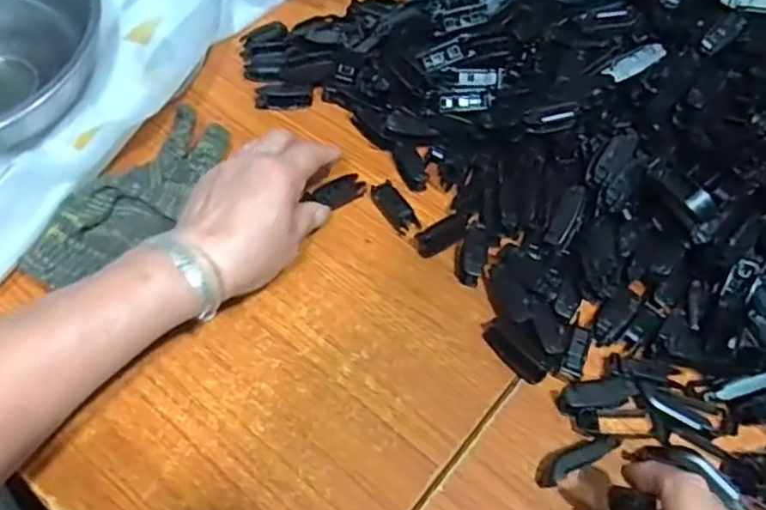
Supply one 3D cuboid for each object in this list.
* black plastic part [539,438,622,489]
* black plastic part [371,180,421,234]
[{"bbox_3d":[0.119,0.122,0.386,0.054,0.015,0.015,-22,60,-19],"label":"black plastic part"},{"bbox_3d":[0.008,-0.037,0.484,0.017,0.013,0.048,-28,62,-22],"label":"black plastic part"}]

